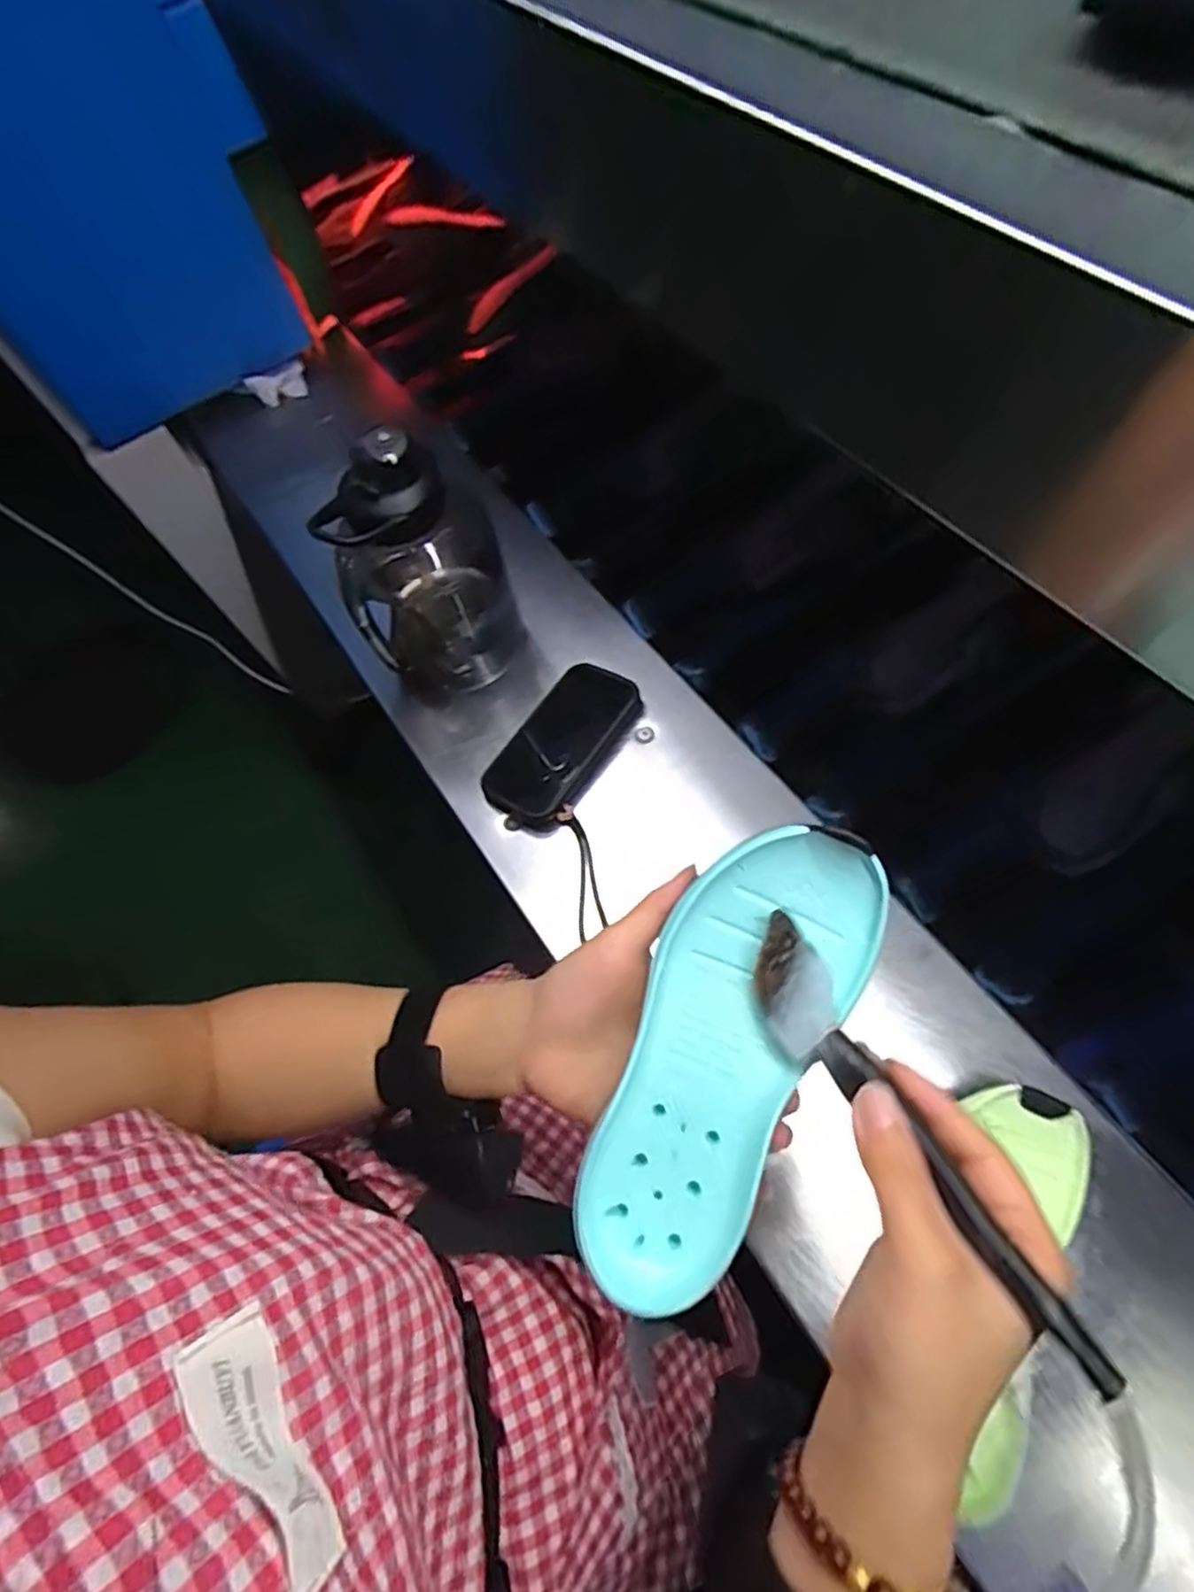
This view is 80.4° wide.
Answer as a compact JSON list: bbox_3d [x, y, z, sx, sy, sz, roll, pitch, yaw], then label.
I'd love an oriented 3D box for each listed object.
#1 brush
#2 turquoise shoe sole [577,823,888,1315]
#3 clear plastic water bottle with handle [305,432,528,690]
[{"bbox_3d":[0.103,0.120,0.254,0.034,0.009,0.168,-48,53,23],"label":"brush"},{"bbox_3d":[0.053,0.108,0.296,0.078,0.023,0.198,24,85,15],"label":"turquoise shoe sole"},{"bbox_3d":[-0.146,-0.188,0.594,0.133,0.218,0.108,-20,64,-3],"label":"clear plastic water bottle with handle"}]

